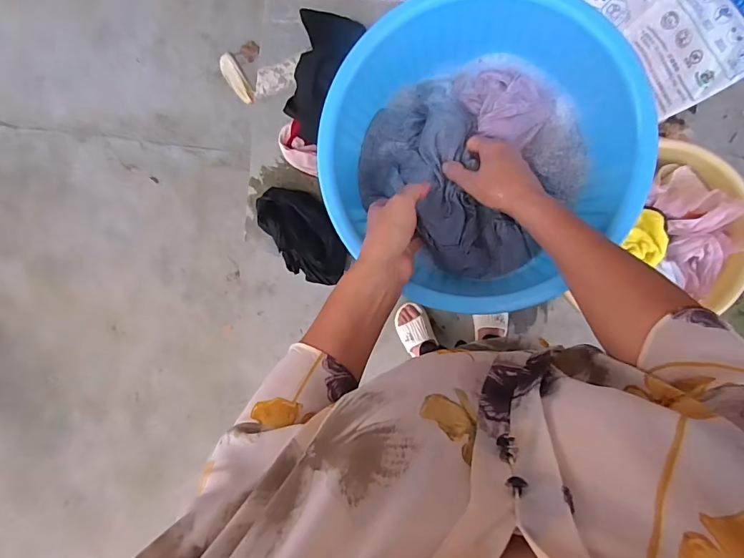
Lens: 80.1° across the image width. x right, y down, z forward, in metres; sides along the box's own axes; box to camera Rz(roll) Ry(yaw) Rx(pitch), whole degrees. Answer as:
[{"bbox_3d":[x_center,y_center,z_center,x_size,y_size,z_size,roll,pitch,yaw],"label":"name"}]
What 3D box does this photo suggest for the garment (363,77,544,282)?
[{"bbox_3d":[0.085,-0.119,0.567,0.164,0.059,0.267,-30,79,6],"label":"garment"}]

